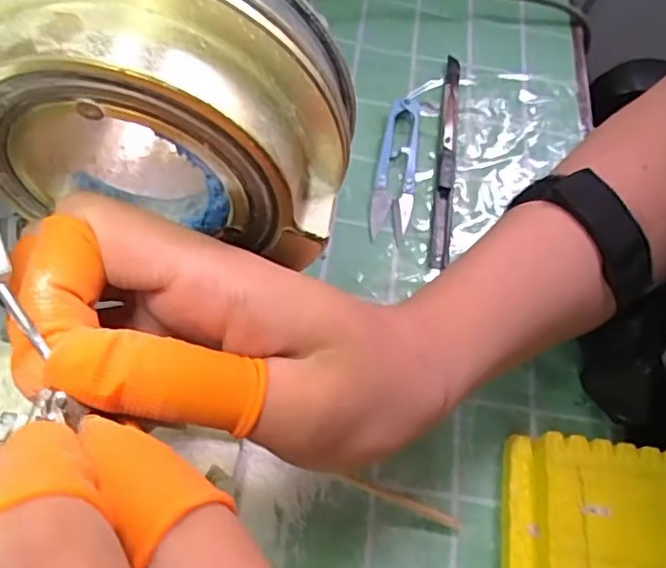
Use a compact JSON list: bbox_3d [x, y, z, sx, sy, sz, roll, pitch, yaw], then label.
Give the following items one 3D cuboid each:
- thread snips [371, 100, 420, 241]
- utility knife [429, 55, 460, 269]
[{"bbox_3d":[0.038,-0.075,0.385,0.024,0.011,0.104,8,61,-2],"label":"thread snips"},{"bbox_3d":[0.071,-0.085,0.397,0.010,0.006,0.164,10,61,-1],"label":"utility knife"}]

